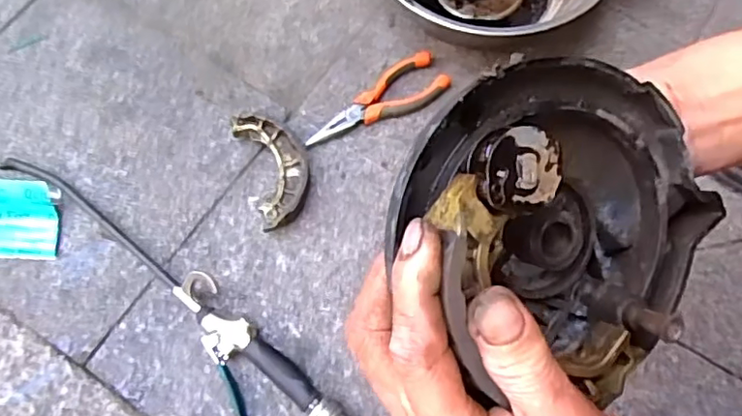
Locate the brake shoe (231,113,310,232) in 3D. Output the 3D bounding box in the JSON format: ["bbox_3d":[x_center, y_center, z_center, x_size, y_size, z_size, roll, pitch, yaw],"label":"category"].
[{"bbox_3d":[-0.088,-0.038,0.563,0.055,0.024,0.115,-20,73,-8],"label":"brake shoe"}]

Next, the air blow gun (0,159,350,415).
[{"bbox_3d":[-0.165,0.078,0.513,0.419,0.028,0.060,42,75,11],"label":"air blow gun"}]

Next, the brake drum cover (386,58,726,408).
[{"bbox_3d":[0.084,0.008,0.252,0.151,0.050,0.145,-34,109,-13],"label":"brake drum cover"}]

